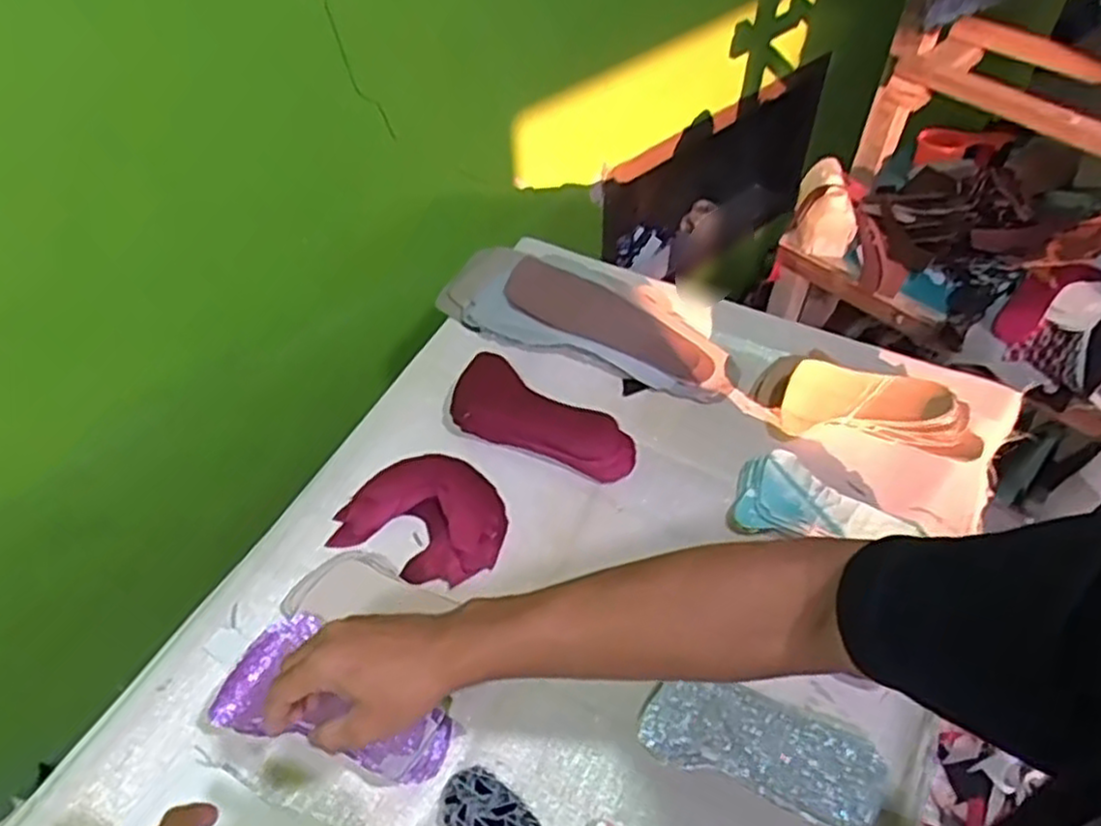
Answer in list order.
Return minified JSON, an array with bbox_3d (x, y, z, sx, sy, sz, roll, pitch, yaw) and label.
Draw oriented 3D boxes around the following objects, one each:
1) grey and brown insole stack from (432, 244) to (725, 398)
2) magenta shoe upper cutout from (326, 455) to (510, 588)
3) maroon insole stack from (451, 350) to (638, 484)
[{"bbox_3d":[0.040,-0.114,0.894,0.355,0.040,0.123,17,52,15],"label":"grey and brown insole stack"},{"bbox_3d":[-0.116,0.096,0.745,0.154,0.013,0.127,24,55,17],"label":"magenta shoe upper cutout"},{"bbox_3d":[-0.012,0.010,0.803,0.209,0.033,0.088,27,56,19],"label":"maroon insole stack"}]

